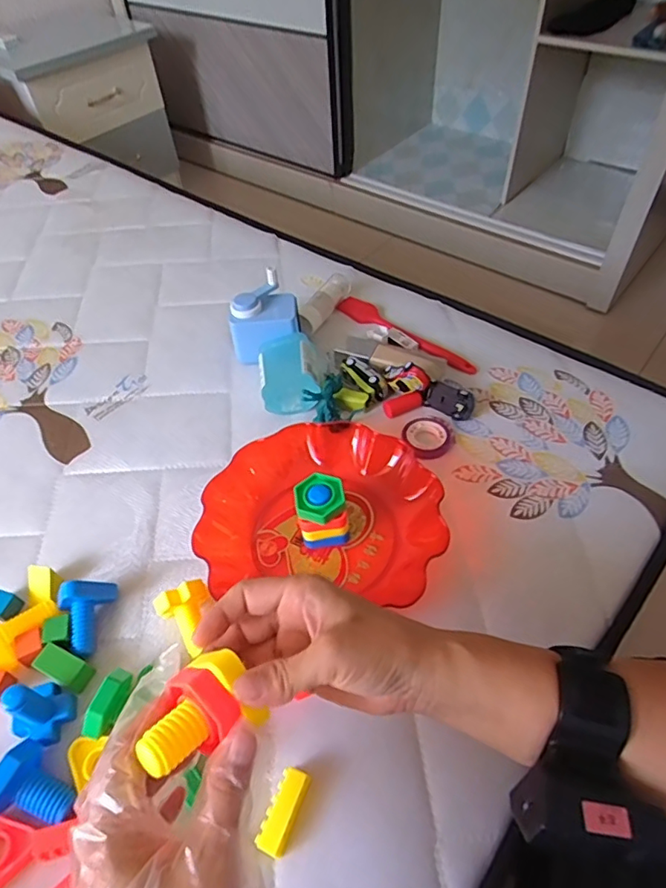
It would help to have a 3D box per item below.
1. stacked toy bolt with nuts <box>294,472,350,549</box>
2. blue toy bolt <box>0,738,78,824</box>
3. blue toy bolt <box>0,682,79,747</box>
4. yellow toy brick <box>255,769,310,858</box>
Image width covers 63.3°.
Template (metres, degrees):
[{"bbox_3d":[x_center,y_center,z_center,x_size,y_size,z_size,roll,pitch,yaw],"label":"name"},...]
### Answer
[{"bbox_3d":[-0.011,0.060,0.488,0.042,0.054,0.047,-10,51,-7],"label":"stacked toy bolt with nuts"},{"bbox_3d":[-0.201,0.231,0.365,0.052,0.035,0.043,13,52,11],"label":"blue toy bolt"},{"bbox_3d":[-0.214,0.190,0.390,0.034,0.055,0.037,16,53,13],"label":"blue toy bolt"},{"bbox_3d":[-0.033,0.243,0.359,0.019,0.015,0.048,19,53,15],"label":"yellow toy brick"}]

